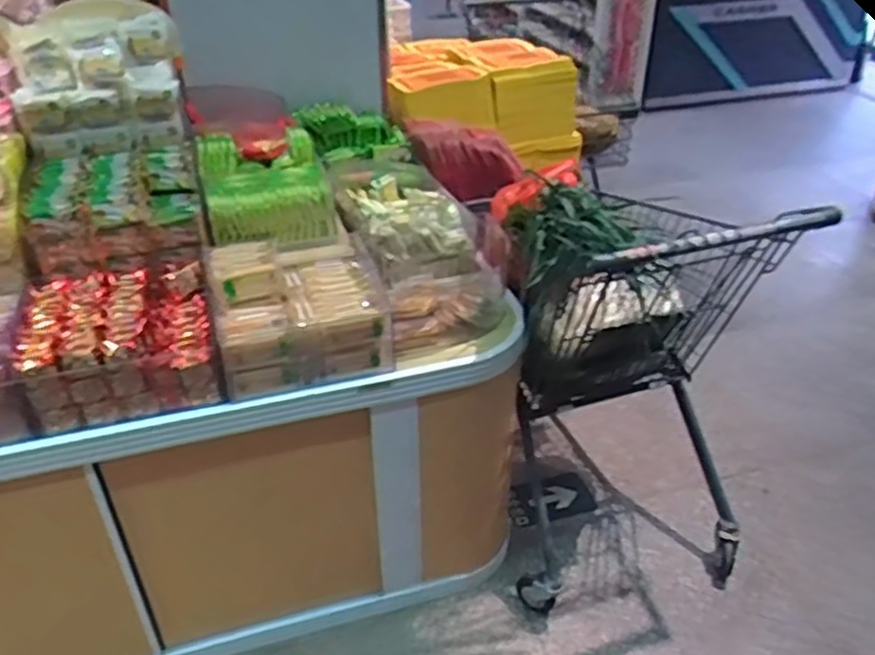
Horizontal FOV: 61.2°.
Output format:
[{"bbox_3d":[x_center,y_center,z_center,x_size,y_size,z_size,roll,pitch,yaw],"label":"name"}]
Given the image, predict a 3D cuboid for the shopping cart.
[{"bbox_3d":[0.459,0.118,1.673,0.521,0.967,0.565,0,37,8],"label":"shopping cart"}]

